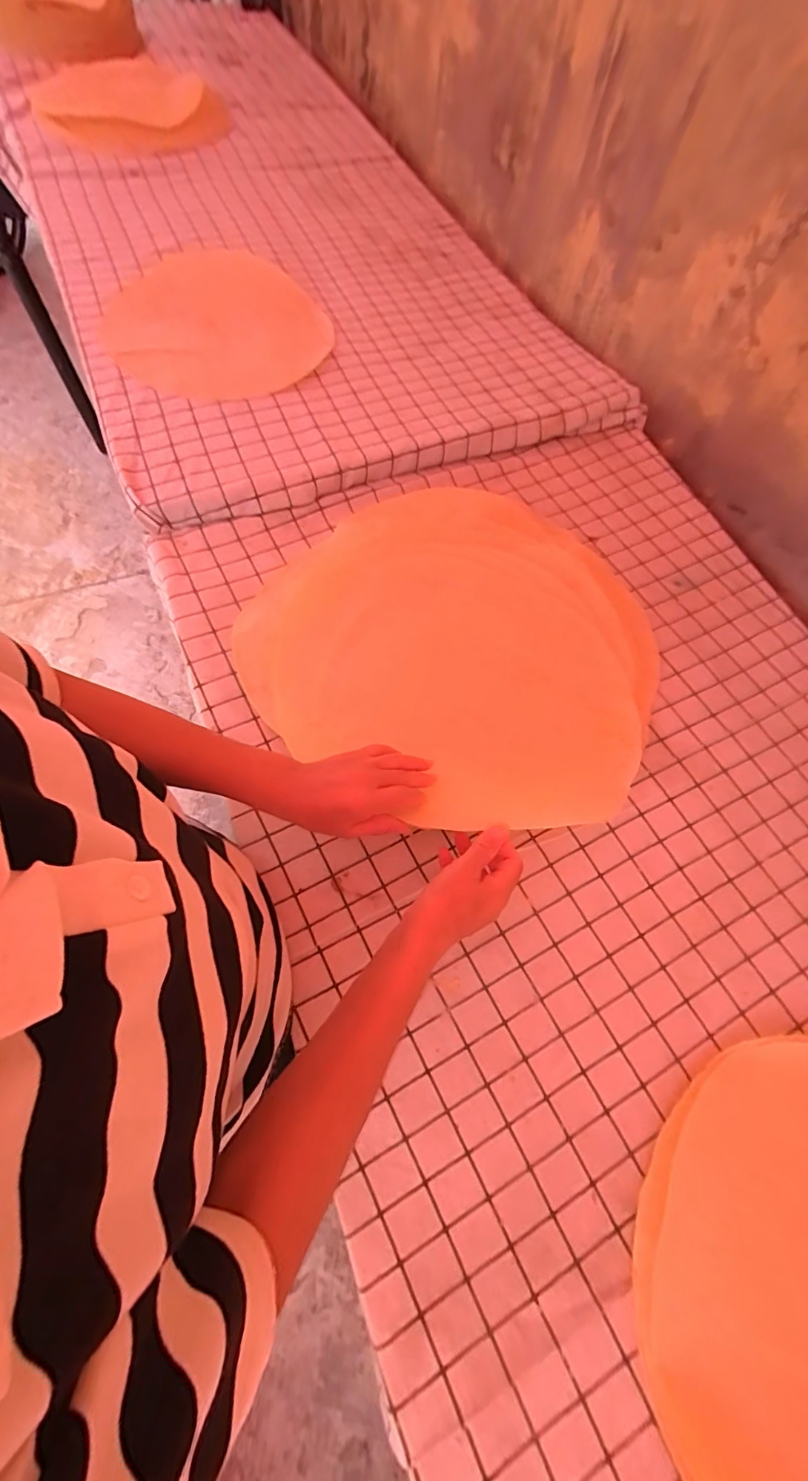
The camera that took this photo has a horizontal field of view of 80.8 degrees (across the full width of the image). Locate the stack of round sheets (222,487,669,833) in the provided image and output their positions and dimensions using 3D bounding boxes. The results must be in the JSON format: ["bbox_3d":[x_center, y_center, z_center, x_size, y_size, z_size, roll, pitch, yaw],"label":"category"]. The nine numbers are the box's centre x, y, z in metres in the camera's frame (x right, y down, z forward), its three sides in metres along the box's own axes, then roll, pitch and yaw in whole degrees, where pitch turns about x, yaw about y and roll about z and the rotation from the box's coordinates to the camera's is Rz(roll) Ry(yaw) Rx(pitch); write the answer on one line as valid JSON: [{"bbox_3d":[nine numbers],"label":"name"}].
[{"bbox_3d":[0.070,-0.136,0.581,0.490,0.062,0.445,33,69,12],"label":"stack of round sheets"}]

